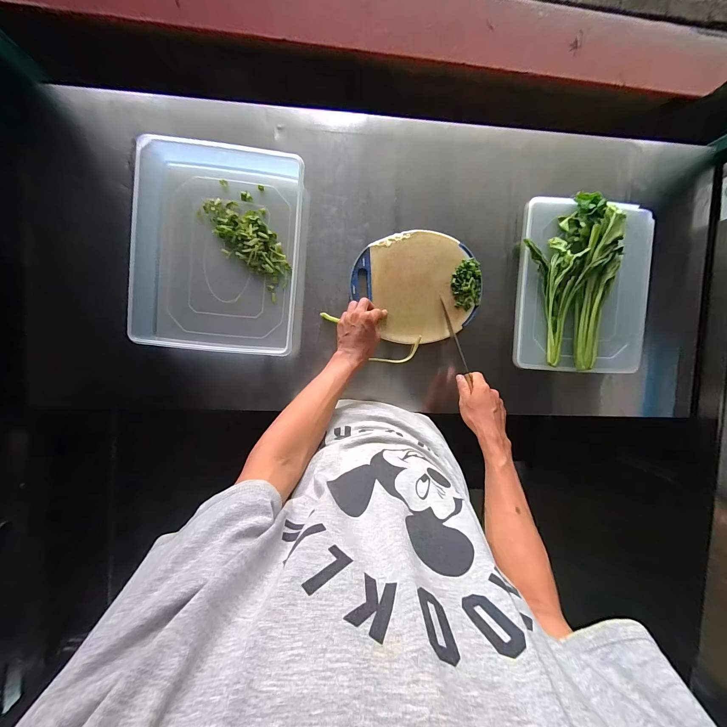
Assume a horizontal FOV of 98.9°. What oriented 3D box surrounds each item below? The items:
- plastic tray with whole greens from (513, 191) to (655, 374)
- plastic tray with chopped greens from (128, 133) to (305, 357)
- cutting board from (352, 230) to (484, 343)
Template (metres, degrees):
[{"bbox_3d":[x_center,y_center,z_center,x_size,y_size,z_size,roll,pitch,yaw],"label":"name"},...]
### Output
[{"bbox_3d":[0.472,-0.161,0.645,0.271,0.060,0.354,2,93,-5],"label":"plastic tray with whole greens"},{"bbox_3d":[-0.264,-0.213,0.579,0.285,0.065,0.376,4,93,-5],"label":"plastic tray with chopped greens"},{"bbox_3d":[0.101,-0.155,0.633,0.241,0.013,0.219,-3,94,-4],"label":"cutting board"}]

